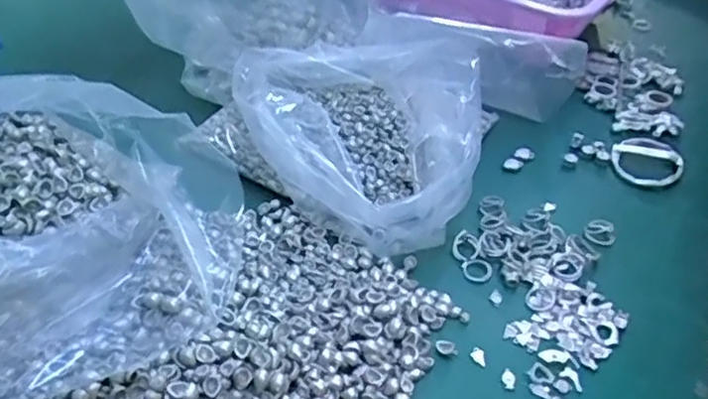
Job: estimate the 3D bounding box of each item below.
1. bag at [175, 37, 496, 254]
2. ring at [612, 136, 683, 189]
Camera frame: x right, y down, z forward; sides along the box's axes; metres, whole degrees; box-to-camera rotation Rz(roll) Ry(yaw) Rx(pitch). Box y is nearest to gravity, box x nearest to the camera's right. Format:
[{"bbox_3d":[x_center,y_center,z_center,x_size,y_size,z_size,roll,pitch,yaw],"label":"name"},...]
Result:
[{"bbox_3d":[0.003,-0.074,0.531,0.237,0.085,0.184,29,50,25],"label":"bag"},{"bbox_3d":[0.261,-0.034,0.569,0.059,0.018,0.060,2,44,-2],"label":"ring"}]

